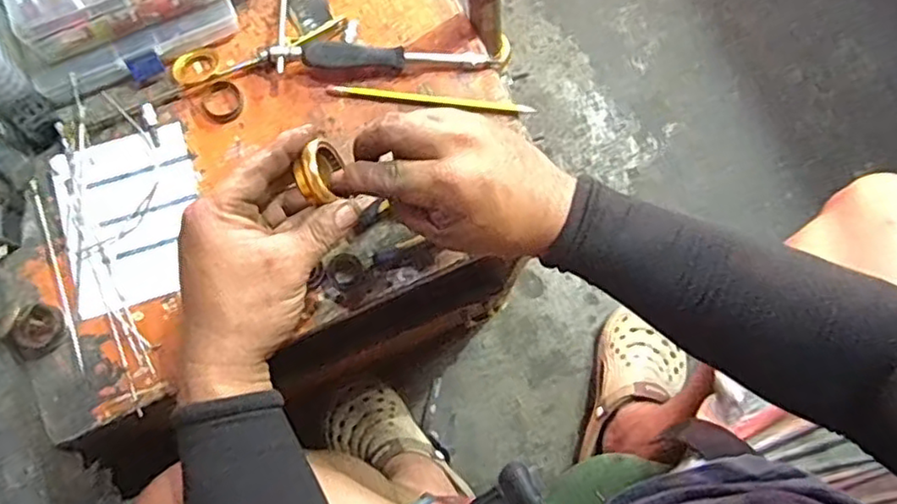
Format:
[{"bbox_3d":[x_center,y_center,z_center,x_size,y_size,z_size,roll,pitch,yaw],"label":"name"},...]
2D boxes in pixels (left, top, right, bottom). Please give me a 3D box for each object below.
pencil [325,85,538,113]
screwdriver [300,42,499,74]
[{"bbox_3d":[-0.015,-0.130,0.557,0.173,0.010,0.008,7,77,0],"label":"pencil"},{"bbox_3d":[-0.041,-0.165,0.553,0.158,0.025,0.019,-4,77,-3],"label":"screwdriver"}]

